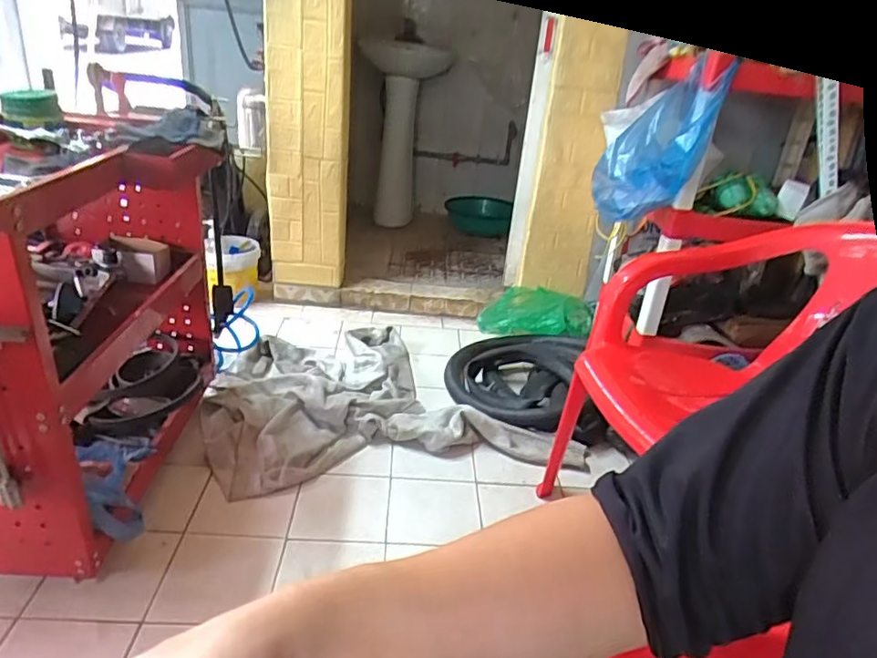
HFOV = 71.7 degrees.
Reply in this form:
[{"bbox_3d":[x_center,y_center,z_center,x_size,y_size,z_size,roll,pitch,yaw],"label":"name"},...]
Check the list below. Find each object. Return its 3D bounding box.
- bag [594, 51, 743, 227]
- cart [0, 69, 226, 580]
[{"bbox_3d":[0.553,-0.447,1.475,0.191,0.422,0.146,30,21,-19],"label":"bag"},{"bbox_3d":[-0.706,-0.051,1.162,0.456,0.626,0.760,5,27,-2],"label":"cart"}]

